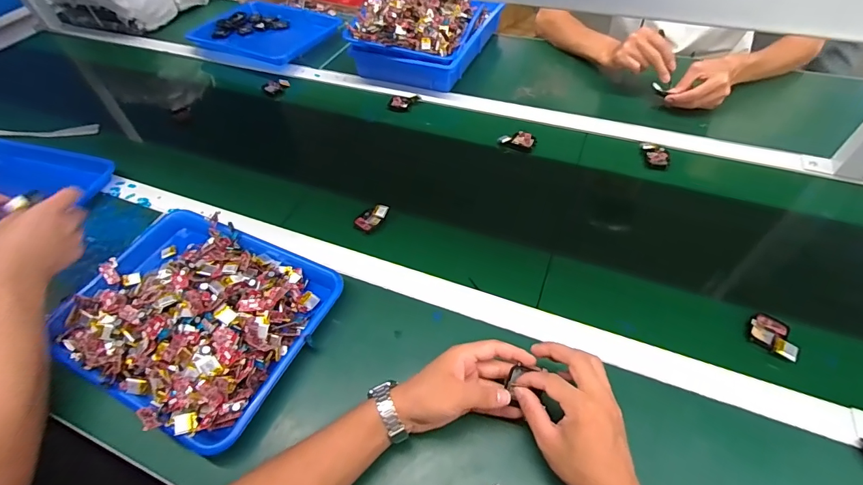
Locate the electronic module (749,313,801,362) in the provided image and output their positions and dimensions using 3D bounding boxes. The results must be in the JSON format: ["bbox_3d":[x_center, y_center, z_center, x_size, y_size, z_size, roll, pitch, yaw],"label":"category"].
[{"bbox_3d":[0.410,0.112,0.495,0.049,0.016,0.045,36,62,27],"label":"electronic module"}]

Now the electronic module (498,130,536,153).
[{"bbox_3d":[0.158,-0.187,0.756,0.063,0.016,0.036,20,56,18],"label":"electronic module"}]

